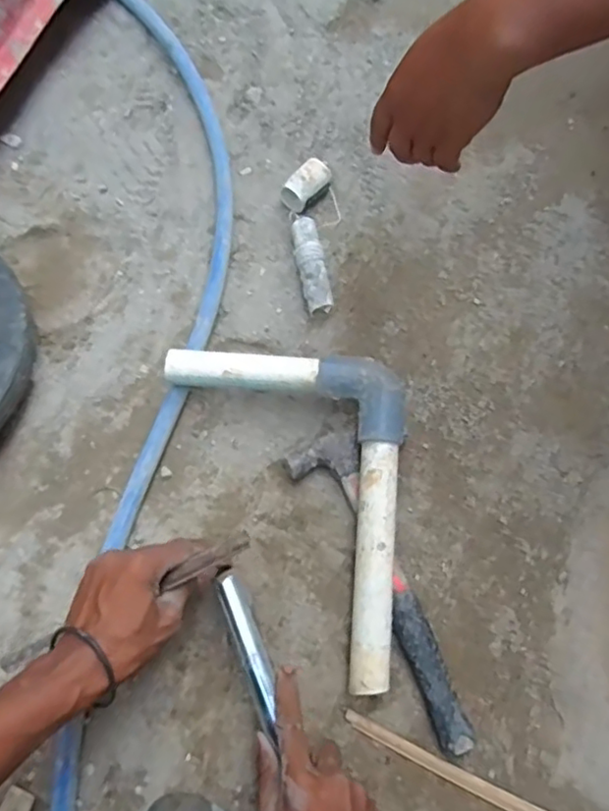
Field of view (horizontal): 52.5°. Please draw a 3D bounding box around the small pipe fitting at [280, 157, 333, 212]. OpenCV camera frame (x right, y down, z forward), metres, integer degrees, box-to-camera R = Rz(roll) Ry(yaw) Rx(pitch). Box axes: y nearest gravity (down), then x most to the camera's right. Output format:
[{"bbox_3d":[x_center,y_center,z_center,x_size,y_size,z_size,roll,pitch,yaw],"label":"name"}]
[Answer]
[{"bbox_3d":[0.003,-0.237,0.668,0.033,0.033,0.054,44,75,12],"label":"small pipe fitting"}]

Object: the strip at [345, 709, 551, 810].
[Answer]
[{"bbox_3d":[0.172,0.320,0.493,0.299,0.013,0.016,24,72,6],"label":"strip"}]

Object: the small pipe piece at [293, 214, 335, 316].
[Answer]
[{"bbox_3d":[0.006,-0.141,0.638,0.027,0.030,0.103,-10,72,-6],"label":"small pipe piece"}]

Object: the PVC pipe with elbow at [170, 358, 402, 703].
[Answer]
[{"bbox_3d":[0.030,0.061,0.550,0.164,0.066,0.325,-29,75,-12],"label":"PVC pipe with elbow"}]

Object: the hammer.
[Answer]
[{"bbox_3d":[0.058,0.153,0.538,0.075,0.028,0.293,-16,73,-8],"label":"hammer"}]

